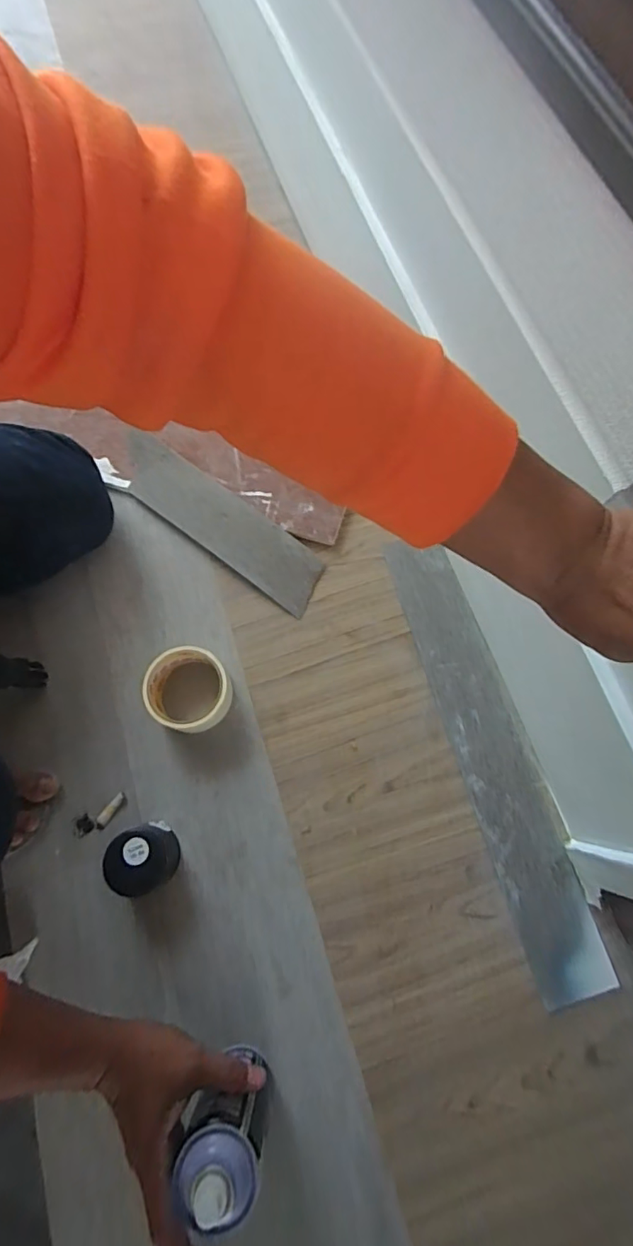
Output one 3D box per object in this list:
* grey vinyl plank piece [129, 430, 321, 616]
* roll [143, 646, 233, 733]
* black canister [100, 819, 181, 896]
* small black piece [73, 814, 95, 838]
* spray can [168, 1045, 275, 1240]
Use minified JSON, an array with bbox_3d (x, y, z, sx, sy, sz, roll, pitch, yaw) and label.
[{"bbox_3d":[-0.132,-0.138,0.676,0.326,0.007,0.081,38,82,10],"label":"grey vinyl plank piece"},{"bbox_3d":[-0.144,0.078,0.584,0.088,0.054,0.091,0,73,0],"label":"roll"},{"bbox_3d":[-0.180,0.246,0.532,0.059,0.054,0.061,0,73,0],"label":"black canister"},{"bbox_3d":[-0.257,0.225,0.566,0.022,0.004,0.020,-1,73,2],"label":"small black piece"},{"bbox_3d":[-0.071,0.418,0.416,0.062,0.136,0.063,1,74,3],"label":"spray can"}]

